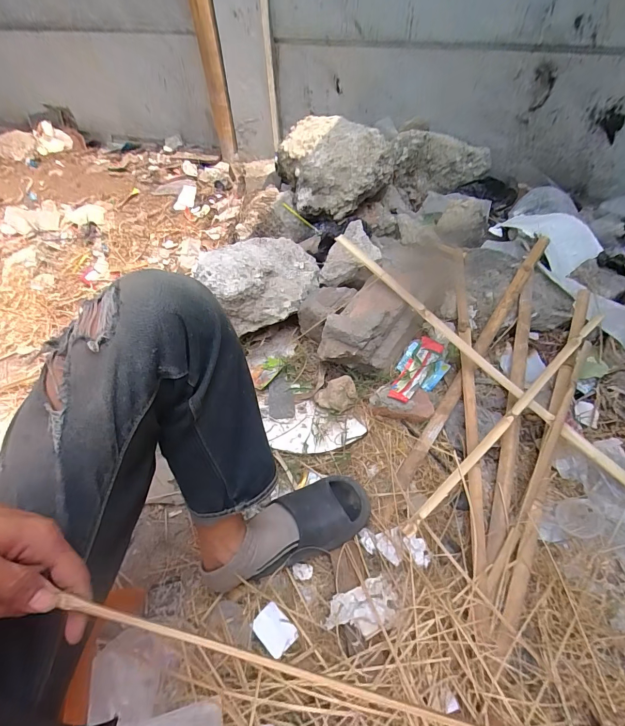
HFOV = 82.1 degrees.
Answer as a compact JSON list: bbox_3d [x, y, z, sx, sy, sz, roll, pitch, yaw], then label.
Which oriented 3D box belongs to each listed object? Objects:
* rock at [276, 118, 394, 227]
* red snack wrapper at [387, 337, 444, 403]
[{"bbox_3d":[0.067,-0.631,1.138,0.297,0.194,0.338,-17,52,-10],"label":"rock"},{"bbox_3d":[0.243,0.021,0.852,0.056,0.031,0.208,27,57,23],"label":"red snack wrapper"}]

